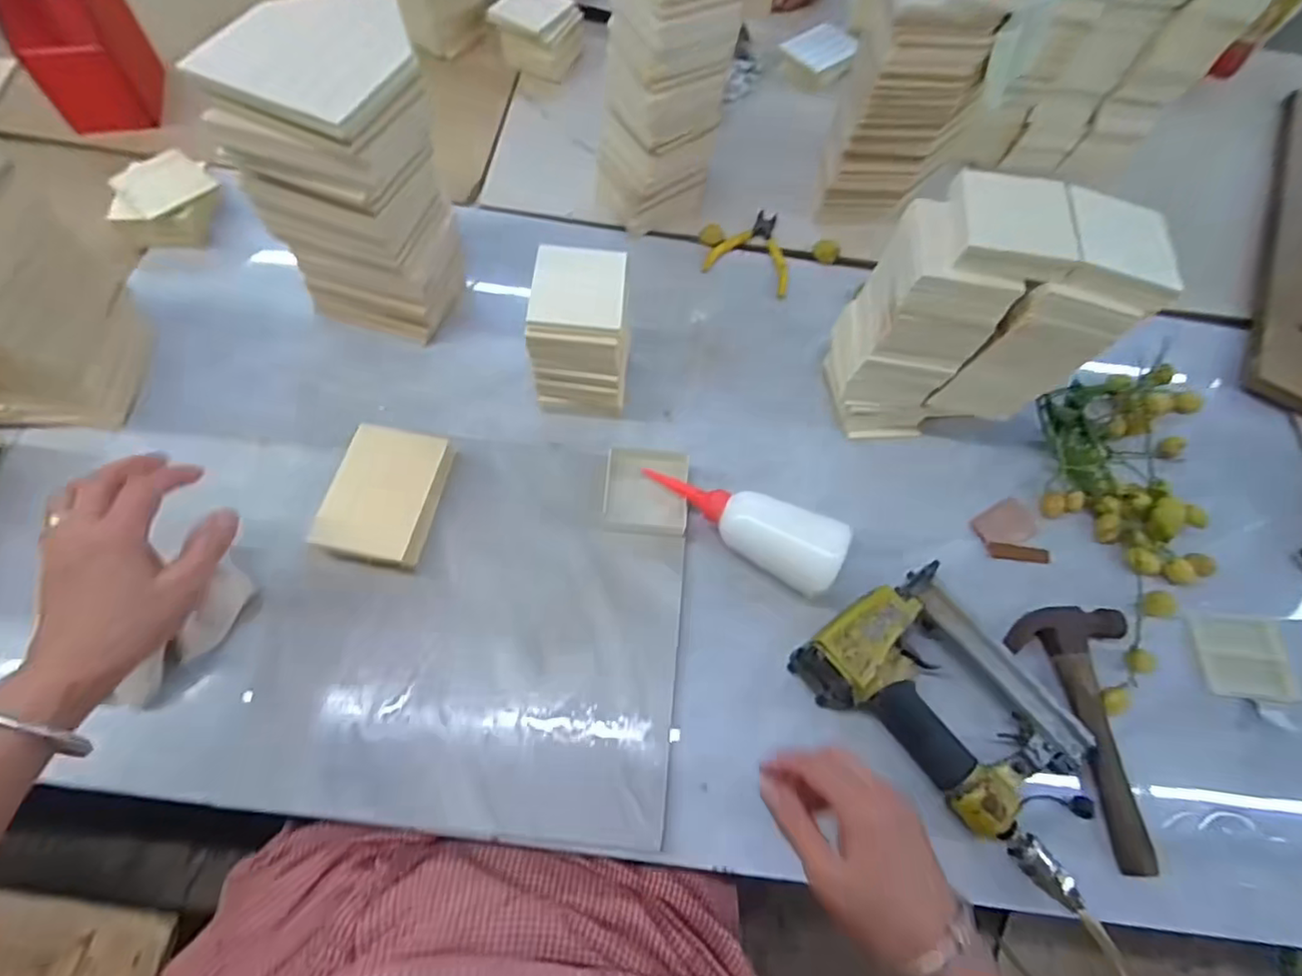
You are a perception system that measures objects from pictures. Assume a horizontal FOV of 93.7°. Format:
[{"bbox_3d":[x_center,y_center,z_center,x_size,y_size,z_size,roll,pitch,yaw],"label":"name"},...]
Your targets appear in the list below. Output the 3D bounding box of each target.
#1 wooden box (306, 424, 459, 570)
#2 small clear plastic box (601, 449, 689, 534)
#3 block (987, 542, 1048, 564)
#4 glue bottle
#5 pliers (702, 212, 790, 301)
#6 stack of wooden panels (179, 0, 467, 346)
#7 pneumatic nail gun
[{"bbox_3d":[-0.211,0.006,0.497,0.077,0.041,0.116,9,63,0],"label":"wooden box"},{"bbox_3d":[-0.004,0.003,0.522,0.069,0.019,0.070,5,63,-2],"label":"small clear plastic box"},{"bbox_3d":[0.328,0.058,0.543,0.053,0.008,0.013,6,63,-1],"label":"block"},{"bbox_3d":[0.068,0.029,0.499,0.173,0.051,0.059,25,65,8],"label":"glue bottle"},{"bbox_3d":[0.122,-0.270,0.686,0.096,0.010,0.120,23,64,7],"label":"pliers"},{"bbox_3d":[-0.235,-0.249,0.521,0.130,0.233,0.131,19,64,6],"label":"stack of wooden panels"},{"bbox_3d":[0.235,0.164,0.455,0.143,0.045,0.230,-41,73,-21],"label":"pneumatic nail gun"}]

